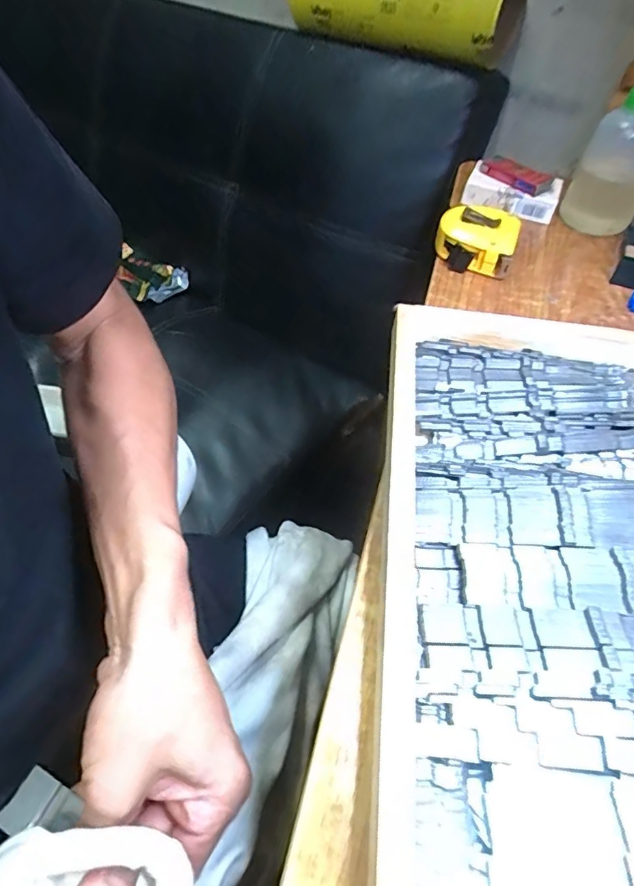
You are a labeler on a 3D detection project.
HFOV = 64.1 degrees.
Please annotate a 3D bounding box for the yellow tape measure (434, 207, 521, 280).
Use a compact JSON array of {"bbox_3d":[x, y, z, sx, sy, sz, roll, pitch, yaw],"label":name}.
[{"bbox_3d":[0.138,-0.178,0.443,0.066,0.031,0.059,16,52,10],"label":"yellow tape measure"}]

